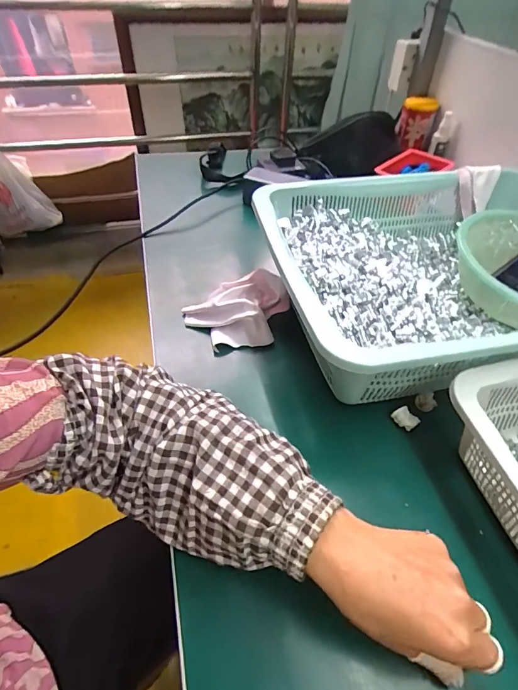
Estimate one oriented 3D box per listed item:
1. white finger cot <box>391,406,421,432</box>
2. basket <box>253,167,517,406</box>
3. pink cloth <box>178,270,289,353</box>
[{"bbox_3d":[0.149,0.075,0.397,0.014,0.014,0.024,-32,56,-28],"label":"white finger cot"},{"bbox_3d":[0.225,-0.089,0.467,0.396,0.090,0.310,-8,48,-10],"label":"basket"},{"bbox_3d":[-0.027,-0.043,0.473,0.128,0.054,0.079,-5,48,-7],"label":"pink cloth"}]

